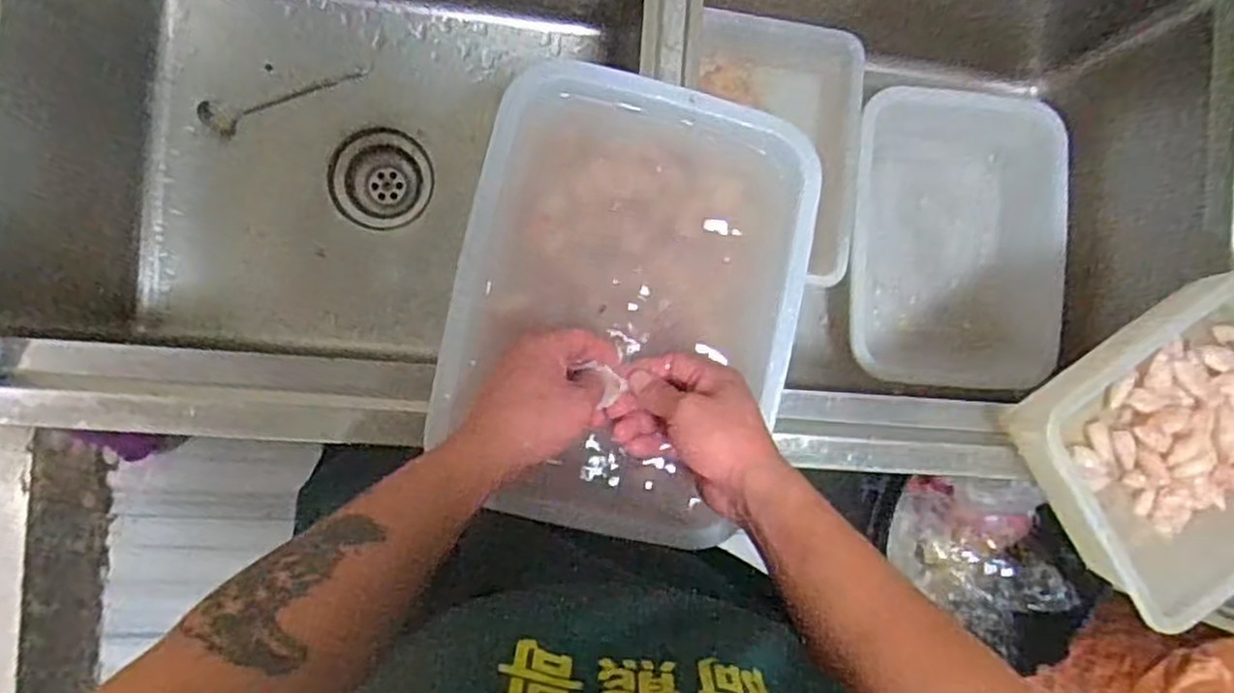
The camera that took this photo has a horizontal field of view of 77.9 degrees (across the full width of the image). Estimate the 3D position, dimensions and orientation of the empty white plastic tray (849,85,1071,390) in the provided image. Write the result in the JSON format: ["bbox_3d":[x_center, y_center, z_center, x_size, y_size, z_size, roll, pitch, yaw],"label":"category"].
[{"bbox_3d":[0.382,-0.126,0.896,0.246,0.093,0.343,5,88,-8],"label":"empty white plastic tray"}]

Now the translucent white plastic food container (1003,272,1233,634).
[{"bbox_3d":[0.489,0.078,0.654,0.268,0.086,0.218,-30,93,-7],"label":"translucent white plastic food container"}]

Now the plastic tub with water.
[{"bbox_3d":[0.006,-0.033,0.582,0.247,0.078,0.328,13,87,-8],"label":"plastic tub with water"}]

